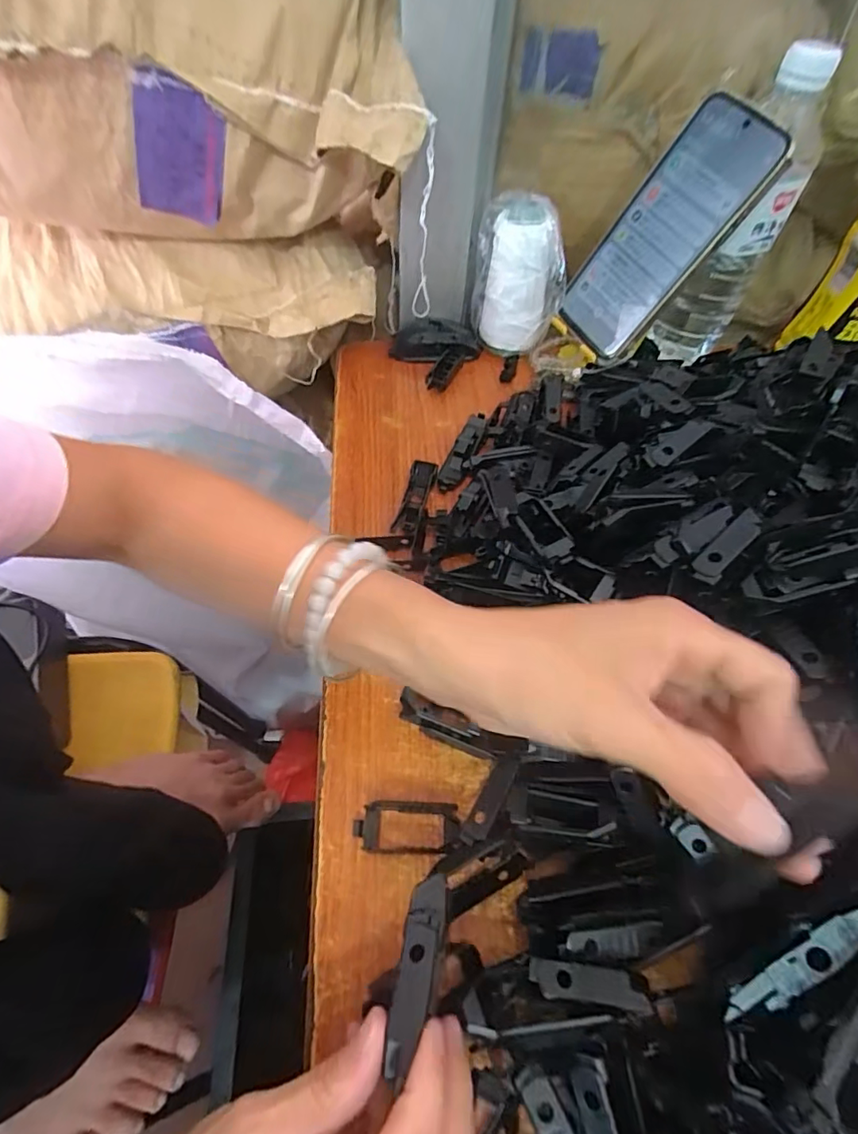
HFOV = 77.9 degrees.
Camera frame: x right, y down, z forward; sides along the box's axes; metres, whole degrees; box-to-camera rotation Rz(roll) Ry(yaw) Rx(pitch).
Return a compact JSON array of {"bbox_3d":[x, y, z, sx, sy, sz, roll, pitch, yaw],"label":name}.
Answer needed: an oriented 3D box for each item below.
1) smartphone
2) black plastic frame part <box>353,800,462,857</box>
[{"bbox_3d":[0.170,-0.240,0.393,0.010,0.166,0.075,-8,58,-44],"label":"smartphone"},{"bbox_3d":[-0.011,0.128,0.260,0.052,0.005,0.024,4,55,-1],"label":"black plastic frame part"}]

